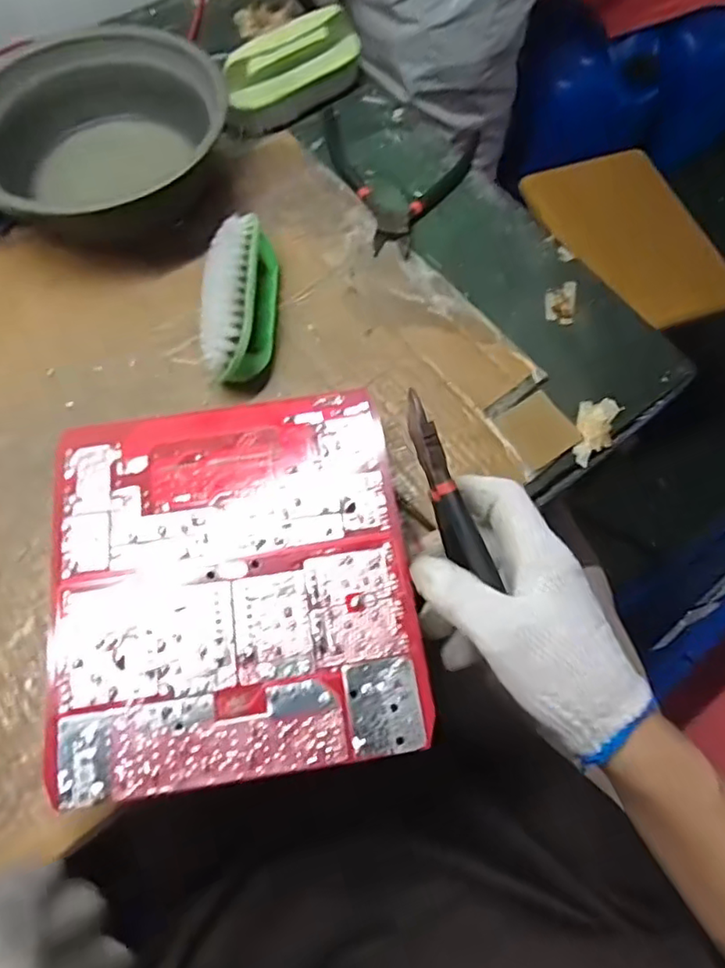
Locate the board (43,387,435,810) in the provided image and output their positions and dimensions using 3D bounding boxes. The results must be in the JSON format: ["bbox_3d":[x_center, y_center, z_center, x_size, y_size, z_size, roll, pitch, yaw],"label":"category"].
[{"bbox_3d":[-0.070,0.046,0.320,0.185,0.008,0.198,-8,67,-3],"label":"board"}]

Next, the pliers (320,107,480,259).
[{"bbox_3d":[0.015,-0.240,0.475,0.132,0.010,0.141,13,67,6],"label":"pliers"}]

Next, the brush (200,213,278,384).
[{"bbox_3d":[-0.086,-0.128,0.412,0.053,0.051,0.126,-3,67,-1],"label":"brush"}]

